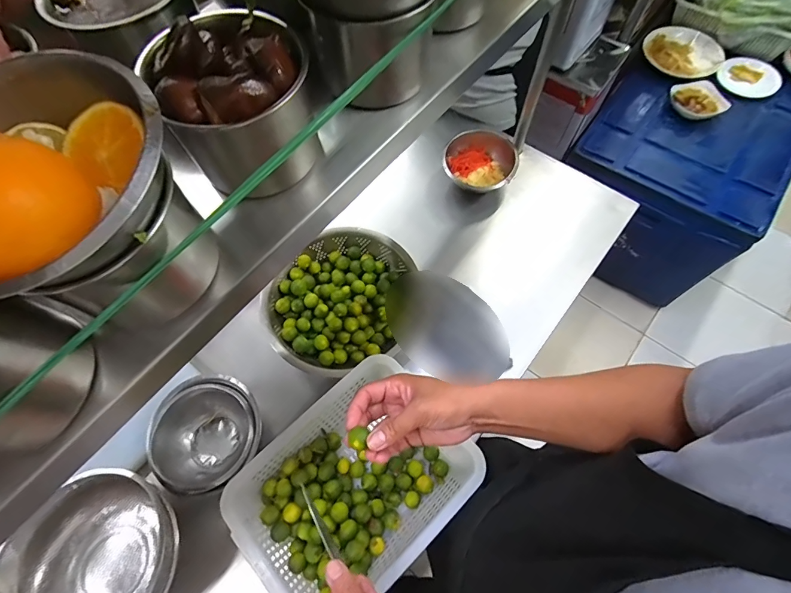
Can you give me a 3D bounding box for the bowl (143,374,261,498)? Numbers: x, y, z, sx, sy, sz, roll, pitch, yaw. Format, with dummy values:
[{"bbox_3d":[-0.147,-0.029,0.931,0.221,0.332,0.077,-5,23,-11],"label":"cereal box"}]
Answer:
[{"bbox_3d":[-0.289,0.213,0.618,0.160,0.080,0.160,-1,67,2],"label":"bowl"}]

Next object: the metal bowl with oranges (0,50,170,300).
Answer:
[{"bbox_3d":[-0.184,-0.061,0.215,0.119,0.075,0.139,7,67,5],"label":"metal bowl with oranges"}]

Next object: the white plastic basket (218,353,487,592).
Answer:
[{"bbox_3d":[-0.060,0.270,0.577,0.305,0.091,0.240,-41,72,-14],"label":"white plastic basket"}]

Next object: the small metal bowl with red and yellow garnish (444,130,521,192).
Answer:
[{"bbox_3d":[0.175,-0.275,0.823,0.148,0.052,0.137,-1,67,2],"label":"small metal bowl with red and yellow garnish"}]

